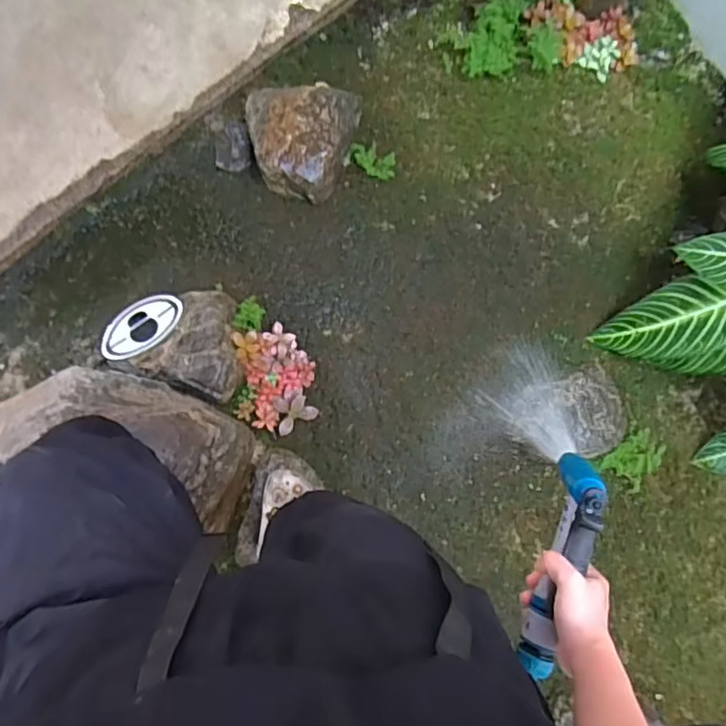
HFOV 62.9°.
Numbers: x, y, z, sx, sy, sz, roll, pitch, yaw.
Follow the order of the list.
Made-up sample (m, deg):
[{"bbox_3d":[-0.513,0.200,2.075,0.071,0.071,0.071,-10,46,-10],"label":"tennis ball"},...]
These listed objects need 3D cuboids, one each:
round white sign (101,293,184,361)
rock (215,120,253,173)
[{"bbox_3d":[-0.467,-0.078,1.255,0.183,0.018,0.139,-34,56,-7],"label":"round white sign"},{"bbox_3d":[-0.297,-0.497,1.344,0.083,0.056,0.120,-9,85,-9],"label":"rock"}]

